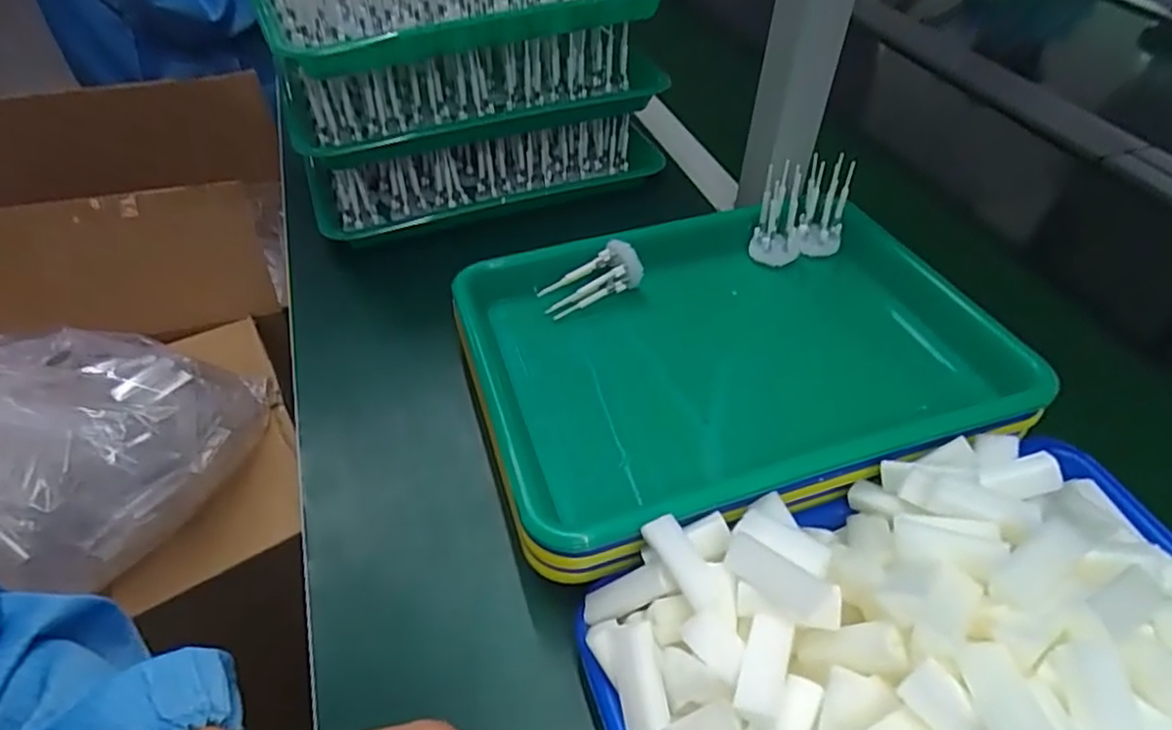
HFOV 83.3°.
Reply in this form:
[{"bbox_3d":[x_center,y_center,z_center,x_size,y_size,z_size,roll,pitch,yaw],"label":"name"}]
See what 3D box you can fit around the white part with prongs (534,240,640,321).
[{"bbox_3d":[0.004,-0.060,0.488,0.075,0.030,0.023,-29,51,-2],"label":"white part with prongs"}]

